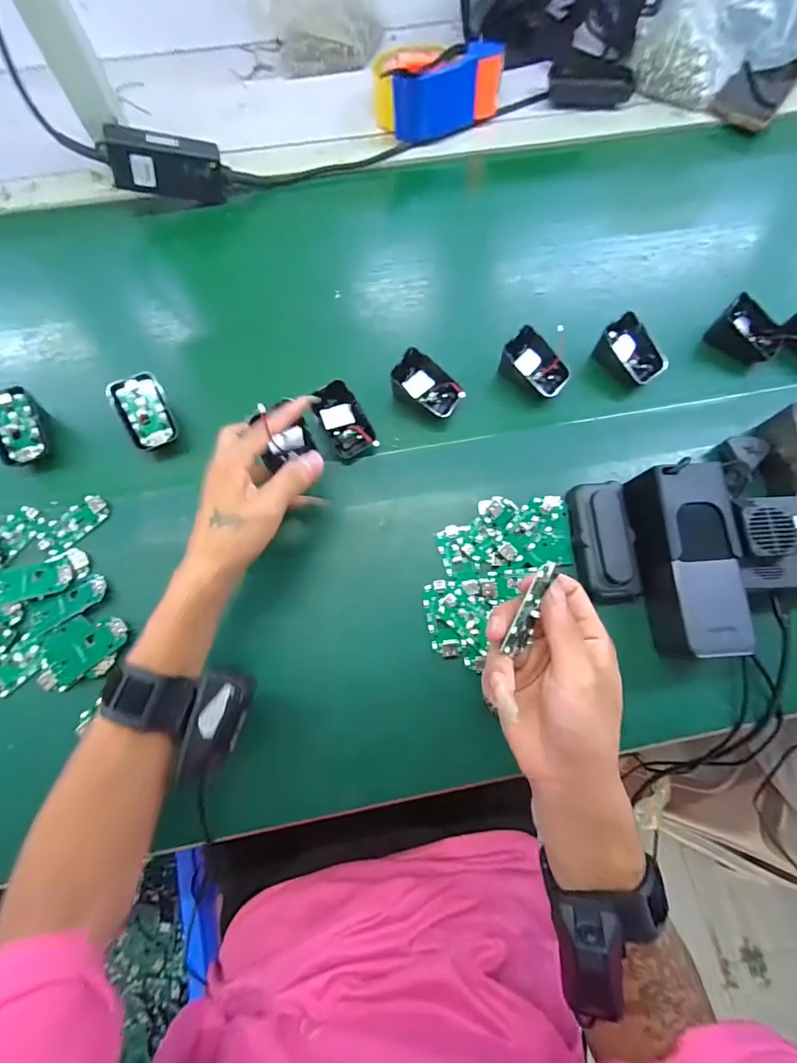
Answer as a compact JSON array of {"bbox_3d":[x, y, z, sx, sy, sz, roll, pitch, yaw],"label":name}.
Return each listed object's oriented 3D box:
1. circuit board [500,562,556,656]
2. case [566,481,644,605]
[{"bbox_3d":[0.086,0.048,0.278,0.005,0.031,0.060,25,94,38],"label":"circuit board"},{"bbox_3d":[0.183,0.009,0.390,0.047,0.027,0.104,-4,72,-2],"label":"case"}]

